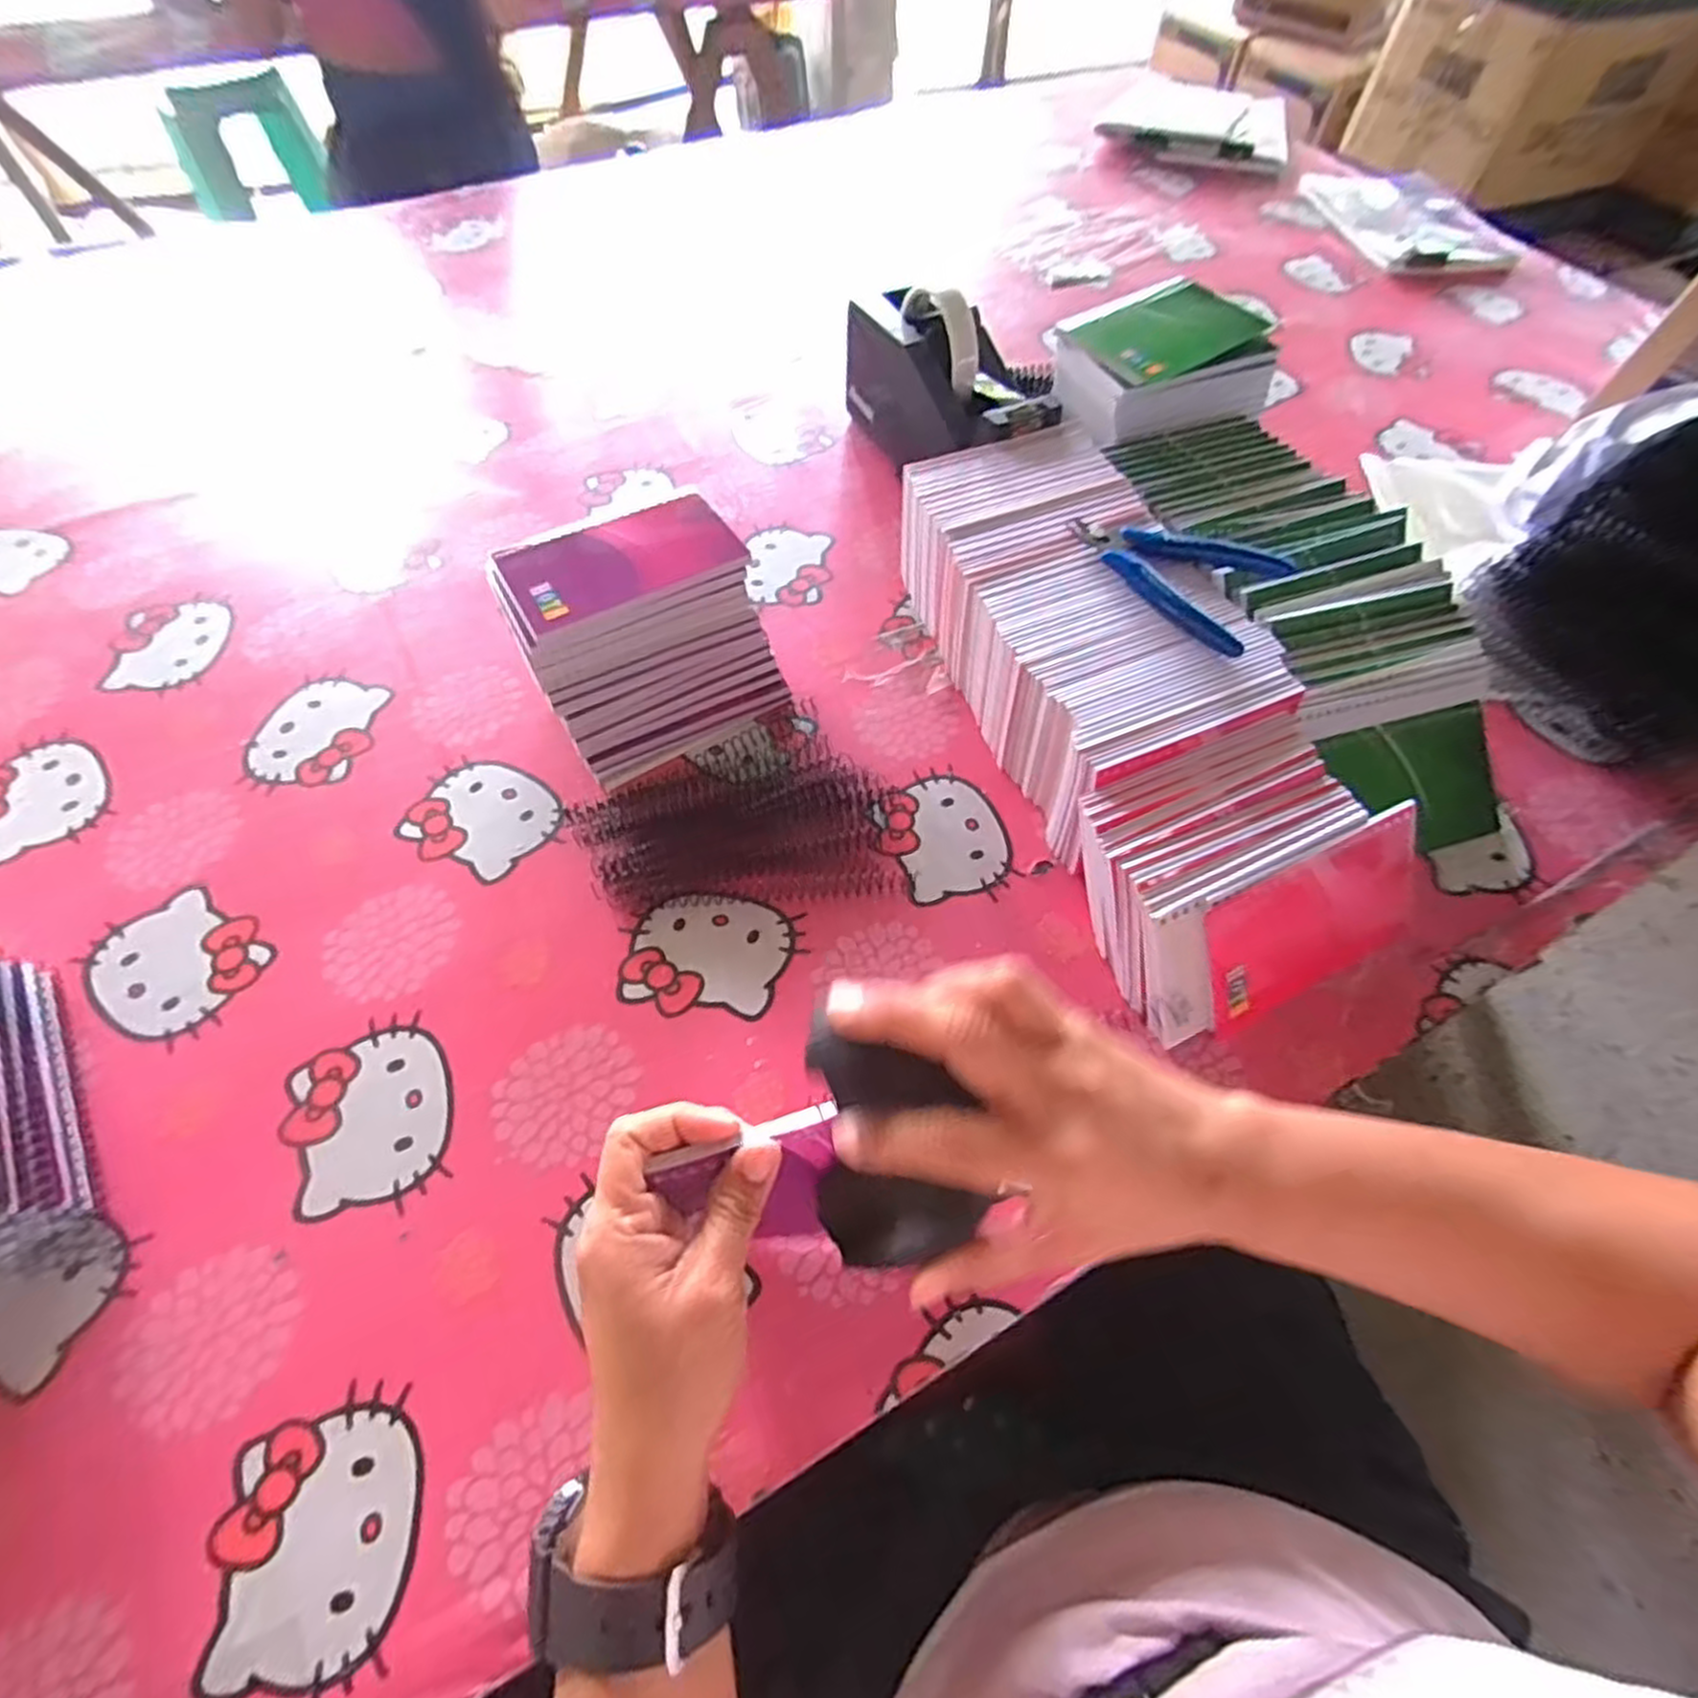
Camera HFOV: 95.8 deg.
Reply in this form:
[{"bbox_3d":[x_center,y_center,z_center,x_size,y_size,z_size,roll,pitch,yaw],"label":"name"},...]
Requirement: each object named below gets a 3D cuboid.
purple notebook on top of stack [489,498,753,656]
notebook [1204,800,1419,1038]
[{"bbox_3d":[-0.132,-0.168,0.449,0.131,0.013,0.070,-28,64,-16],"label":"purple notebook on top of stack"},{"bbox_3d":[0.235,0.035,0.384,0.134,0.075,0.008,-23,23,-13],"label":"notebook"}]

